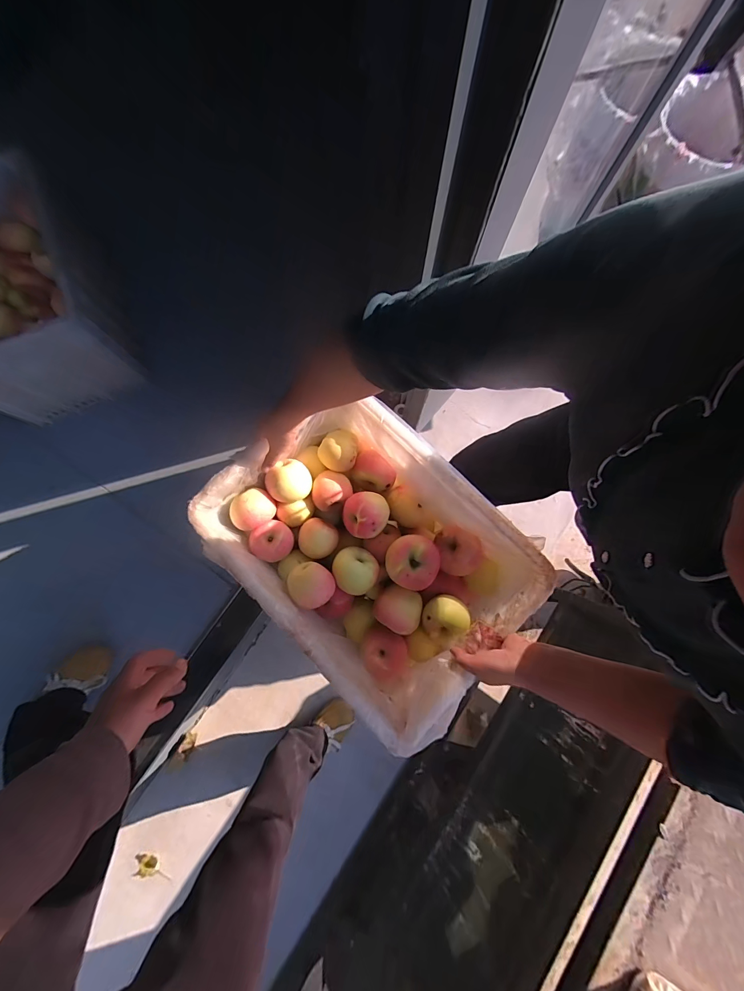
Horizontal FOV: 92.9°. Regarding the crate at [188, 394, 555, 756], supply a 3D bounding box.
[{"bbox_3d":[-0.001,0.091,0.608,0.351,0.161,0.468,-42,82,-8],"label":"crate"}]

